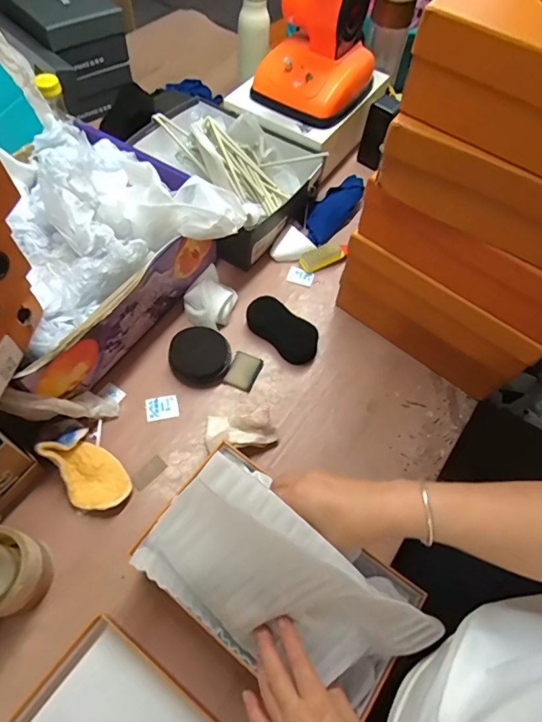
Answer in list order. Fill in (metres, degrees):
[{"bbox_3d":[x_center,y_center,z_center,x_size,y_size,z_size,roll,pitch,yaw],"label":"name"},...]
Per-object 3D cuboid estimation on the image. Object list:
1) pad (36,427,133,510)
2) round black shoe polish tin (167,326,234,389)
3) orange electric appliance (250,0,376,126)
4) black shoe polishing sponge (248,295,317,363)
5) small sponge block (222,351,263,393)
[{"bbox_3d":[-0.241,0.140,0.589,0.072,0.039,0.120,-38,69,-22],"label":"pad"},{"bbox_3d":[-0.106,-0.008,0.689,0.087,0.043,0.087,2,60,-3],"label":"round black shoe polish tin"},{"bbox_3d":[0.085,-0.569,0.805,0.173,0.211,0.188,31,62,13],"label":"orange electric appliance"},{"bbox_3d":[0.019,-0.051,0.720,0.123,0.034,0.059,39,65,17],"label":"black shoe polishing sponge"},{"bbox_3d":[-0.042,0.015,0.699,0.045,0.010,0.059,22,61,8],"label":"small sponge block"}]

